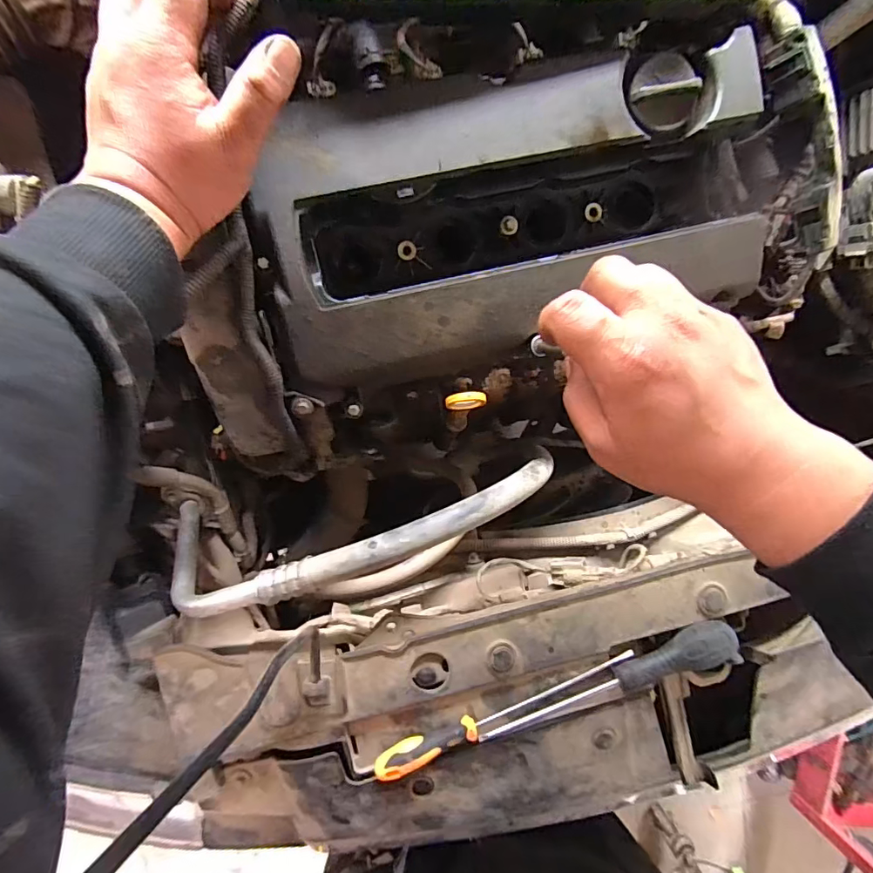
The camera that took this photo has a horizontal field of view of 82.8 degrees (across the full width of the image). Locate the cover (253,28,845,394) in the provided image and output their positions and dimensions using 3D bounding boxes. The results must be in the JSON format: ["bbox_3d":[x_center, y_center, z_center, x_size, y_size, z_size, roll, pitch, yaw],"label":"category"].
[{"bbox_3d":[0.090,-0.179,0.408,0.450,0.085,0.210,-14,97,-5],"label":"cover"}]

